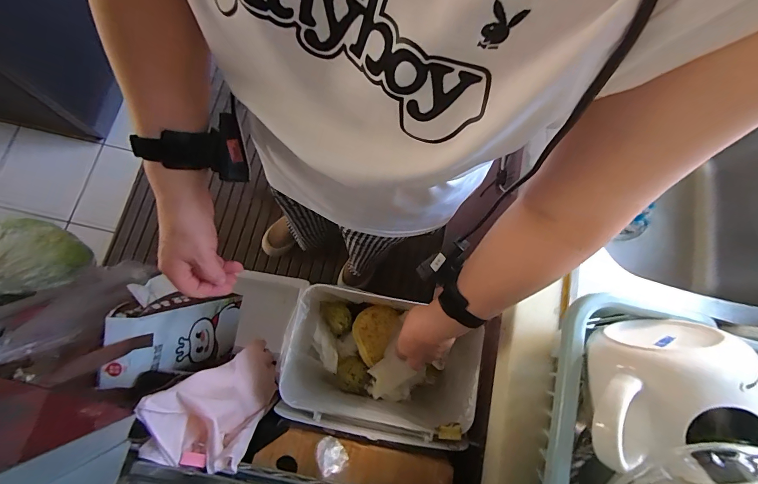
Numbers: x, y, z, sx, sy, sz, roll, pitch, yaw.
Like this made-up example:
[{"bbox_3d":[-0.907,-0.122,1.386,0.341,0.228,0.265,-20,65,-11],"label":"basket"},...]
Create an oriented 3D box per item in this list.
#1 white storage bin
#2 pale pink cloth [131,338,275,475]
[{"bbox_3d":[0.003,0.193,0.581,0.276,0.178,0.186,11,75,1],"label":"white storage bin"},{"bbox_3d":[-0.194,0.206,0.483,0.116,0.234,0.054,28,98,6],"label":"pale pink cloth"}]

